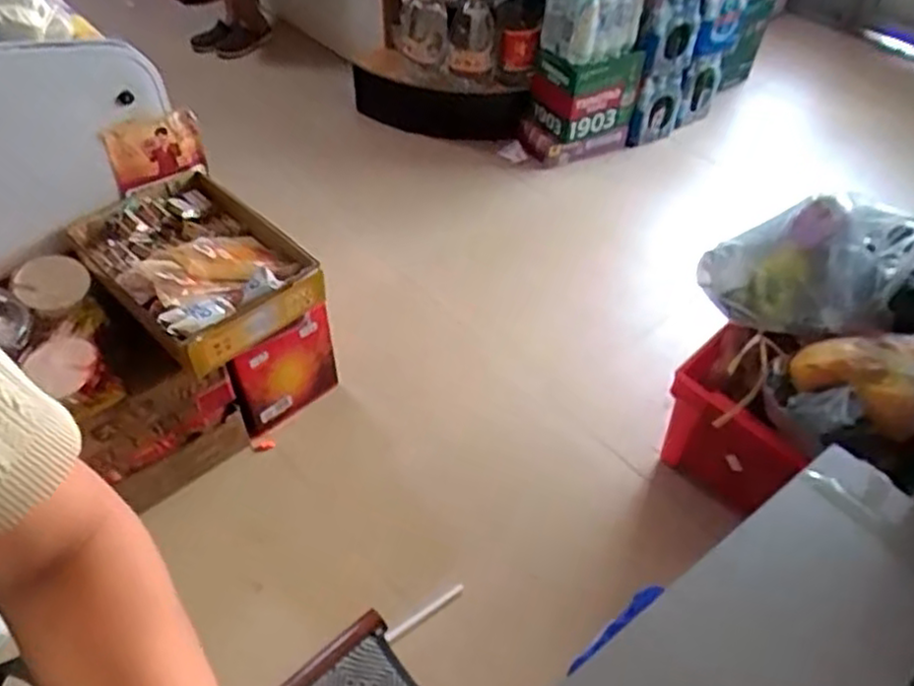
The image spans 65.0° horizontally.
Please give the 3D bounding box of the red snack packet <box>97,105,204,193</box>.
[{"bbox_3d":[-0.644,-0.416,1.536,0.194,0.144,0.045,-21,51,-18],"label":"red snack packet"}]

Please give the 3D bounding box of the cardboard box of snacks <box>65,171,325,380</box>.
[{"bbox_3d":[-0.526,-0.163,1.469,0.337,0.110,0.457,-35,57,-28],"label":"cardboard box of snacks"}]

